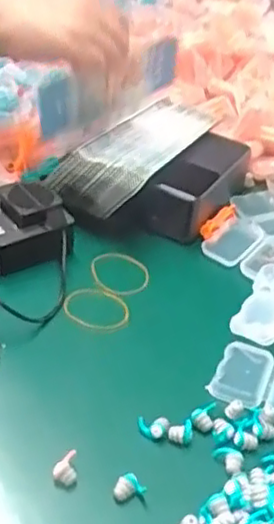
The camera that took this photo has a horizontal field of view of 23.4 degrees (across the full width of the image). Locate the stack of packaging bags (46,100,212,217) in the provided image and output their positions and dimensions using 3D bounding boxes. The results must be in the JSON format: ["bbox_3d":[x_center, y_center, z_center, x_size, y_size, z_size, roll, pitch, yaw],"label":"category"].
[{"bbox_3d":[0.008,-0.104,0.604,0.082,0.032,0.173,30,42,27],"label":"stack of packaging bags"}]

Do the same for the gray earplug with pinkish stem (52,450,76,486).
[{"bbox_3d":[-0.042,0.121,0.390,0.013,0.012,0.018,4,38,0],"label":"gray earplug with pinkish stem"}]

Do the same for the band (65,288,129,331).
[{"bbox_3d":[-0.030,0.035,0.509,0.050,0.006,0.042,15,45,6],"label":"band"}]

